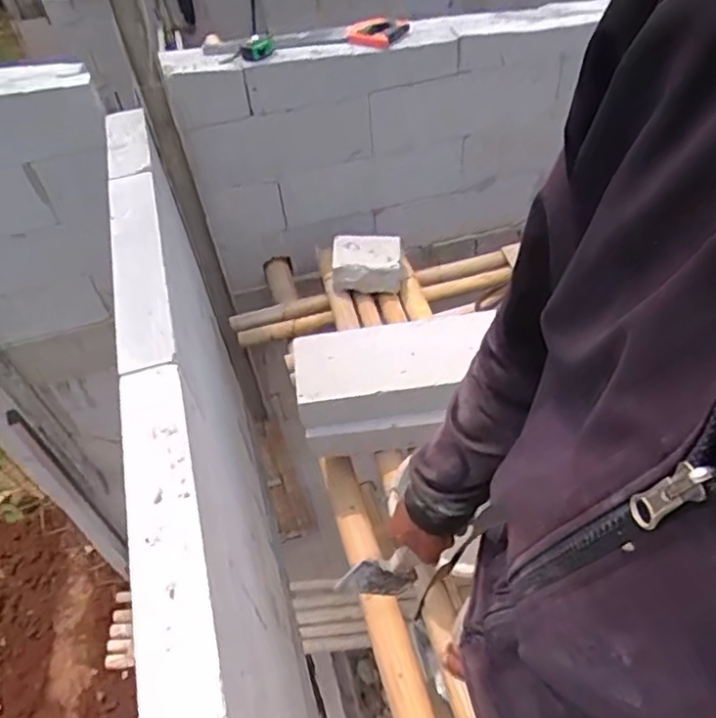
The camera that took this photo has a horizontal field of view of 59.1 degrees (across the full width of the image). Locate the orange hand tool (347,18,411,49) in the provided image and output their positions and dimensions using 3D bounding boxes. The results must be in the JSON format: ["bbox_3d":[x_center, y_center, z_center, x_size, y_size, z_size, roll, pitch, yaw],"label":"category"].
[{"bbox_3d":[0.054,-0.900,1.736,0.174,0.044,0.117,-11,49,-4],"label":"orange hand tool"}]

